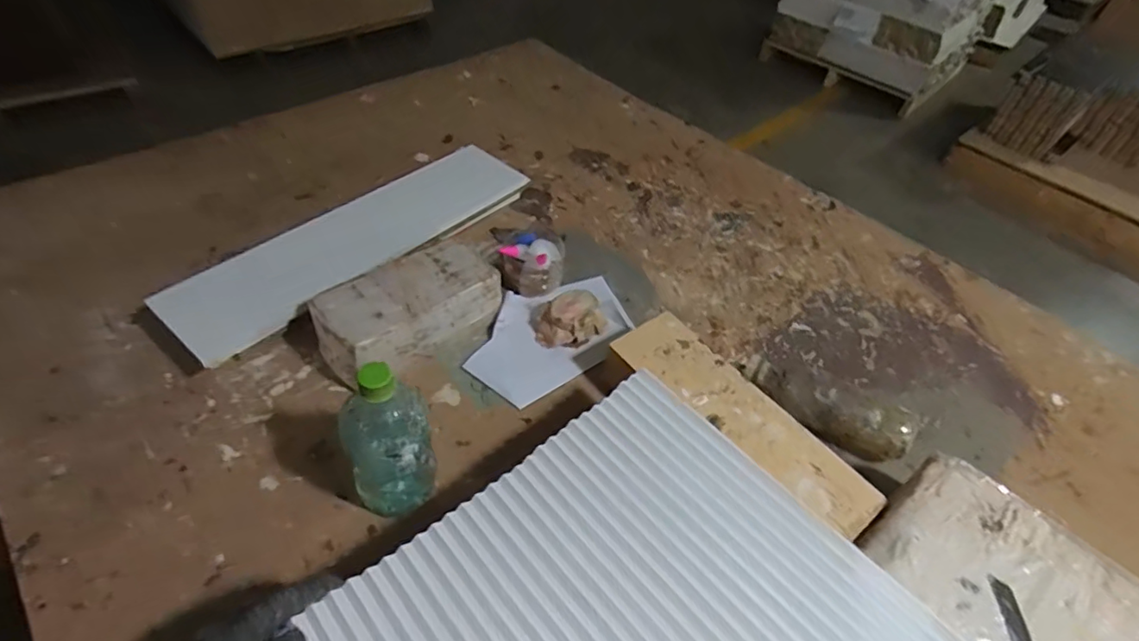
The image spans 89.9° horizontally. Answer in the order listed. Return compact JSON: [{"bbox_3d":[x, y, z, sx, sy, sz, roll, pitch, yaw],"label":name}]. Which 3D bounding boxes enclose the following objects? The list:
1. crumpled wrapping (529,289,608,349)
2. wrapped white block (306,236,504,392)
[{"bbox_3d":[-0.001,-0.006,0.813,0.107,0.058,0.084,0,48,-5],"label":"crumpled wrapping"},{"bbox_3d":[-0.215,-0.010,0.766,0.237,0.104,0.125,-30,57,-28],"label":"wrapped white block"}]

